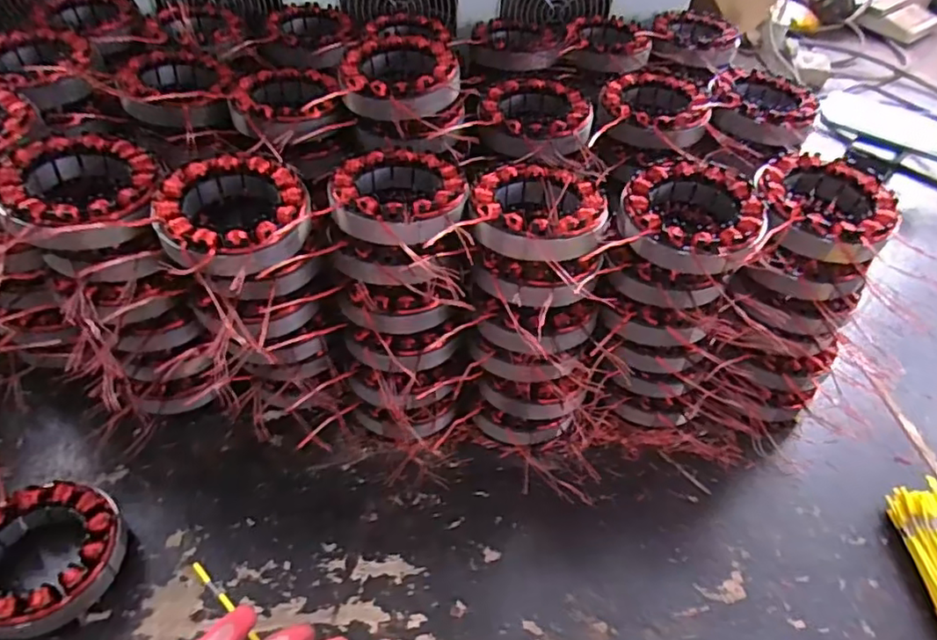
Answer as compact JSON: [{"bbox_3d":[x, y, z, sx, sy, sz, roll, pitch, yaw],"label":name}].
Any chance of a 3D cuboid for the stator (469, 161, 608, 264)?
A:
[{"bbox_3d":[0.045,-0.071,0.381,0.085,0.024,0.087,3,47,-3],"label":"stator"}]

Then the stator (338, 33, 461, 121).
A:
[{"bbox_3d":[-0.052,-0.177,0.443,0.084,0.036,0.094,-6,48,-12],"label":"stator"}]

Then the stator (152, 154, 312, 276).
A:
[{"bbox_3d":[-0.140,-0.064,0.362,0.085,0.030,0.084,-8,48,-13],"label":"stator"}]

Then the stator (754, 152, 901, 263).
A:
[{"bbox_3d":[0.230,-0.074,0.392,0.082,0.030,0.082,22,49,14],"label":"stator"}]

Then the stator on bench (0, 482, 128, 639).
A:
[{"bbox_3d":[-0.259,0.143,0.363,0.084,0.031,0.087,3,47,-3],"label":"stator on bench"}]

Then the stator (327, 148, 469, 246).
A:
[{"bbox_3d":[-0.043,-0.081,0.383,0.084,0.025,0.086,3,47,-3],"label":"stator"}]

